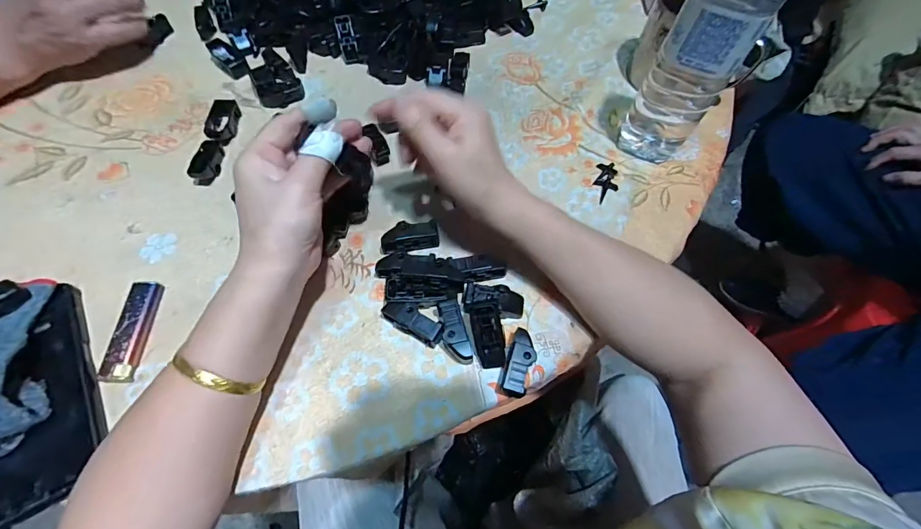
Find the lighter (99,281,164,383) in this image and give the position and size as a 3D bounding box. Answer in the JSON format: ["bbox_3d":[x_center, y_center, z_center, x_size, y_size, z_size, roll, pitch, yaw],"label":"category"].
[{"bbox_3d":[-0.256,0.051,0.321,0.023,0.012,0.078,0,64,-1],"label":"lighter"}]

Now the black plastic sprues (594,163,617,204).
[{"bbox_3d":[0.141,-0.079,0.397,0.021,0.005,0.044,8,64,3],"label":"black plastic sprues"}]

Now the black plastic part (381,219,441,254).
[{"bbox_3d":[-0.044,-0.023,0.358,0.049,0.022,0.021,-14,65,-8],"label":"black plastic part"}]

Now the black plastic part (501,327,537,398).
[{"bbox_3d":[0.044,0.076,0.311,0.018,0.023,0.049,16,65,6],"label":"black plastic part"}]

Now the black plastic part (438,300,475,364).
[{"bbox_3d":[-0.005,0.053,0.321,0.019,0.021,0.048,-9,65,-6],"label":"black plastic part"}]

